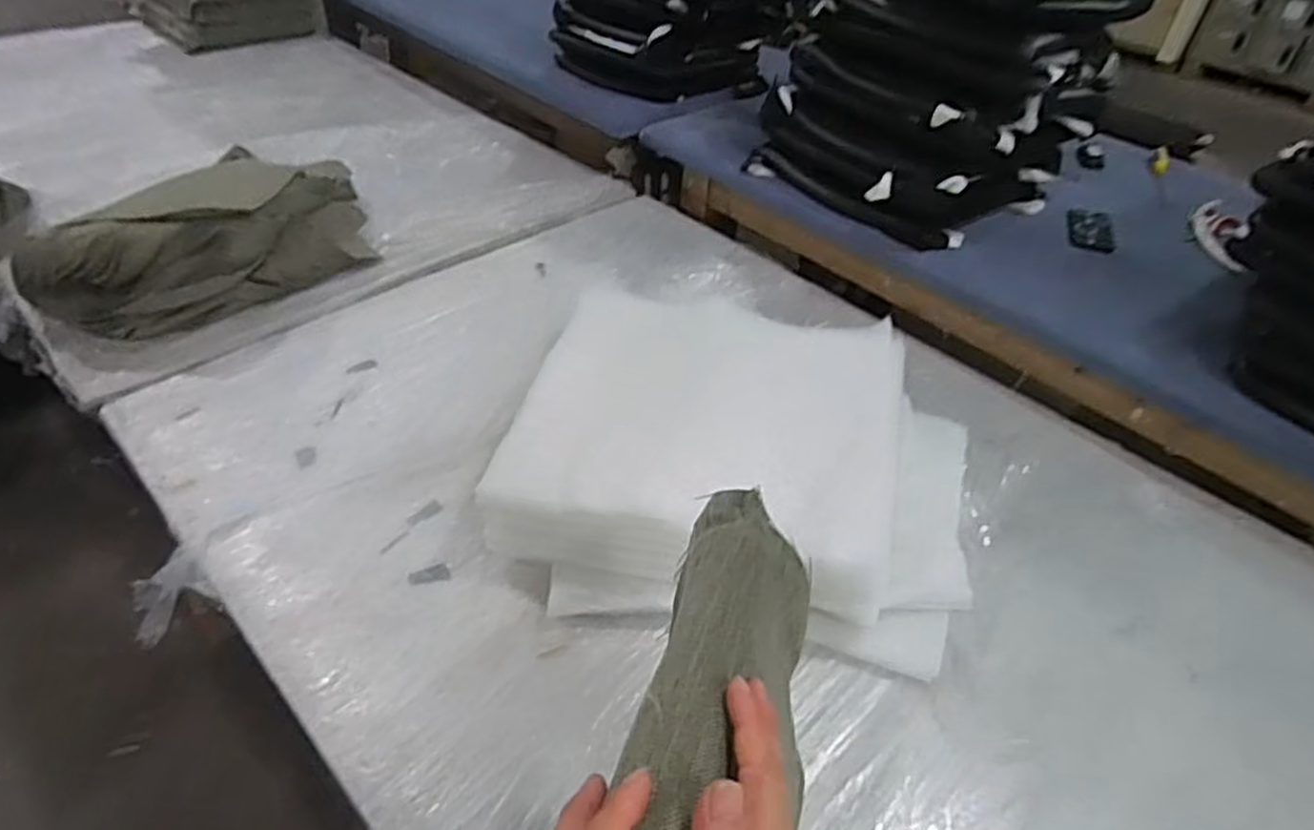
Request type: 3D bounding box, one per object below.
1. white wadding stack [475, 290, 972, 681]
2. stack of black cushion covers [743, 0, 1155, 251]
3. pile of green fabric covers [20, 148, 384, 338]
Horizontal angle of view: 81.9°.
[{"bbox_3d":[0.129,0.047,1.089,0.623,0.149,0.537,12,42,8],"label":"white wadding stack"},{"bbox_3d":[0.548,-0.681,1.522,0.584,0.413,0.547,36,51,22],"label":"stack of black cushion covers"},{"bbox_3d":[-0.809,-0.341,1.423,0.624,0.189,0.272,-31,53,-33],"label":"pile of green fabric covers"}]

